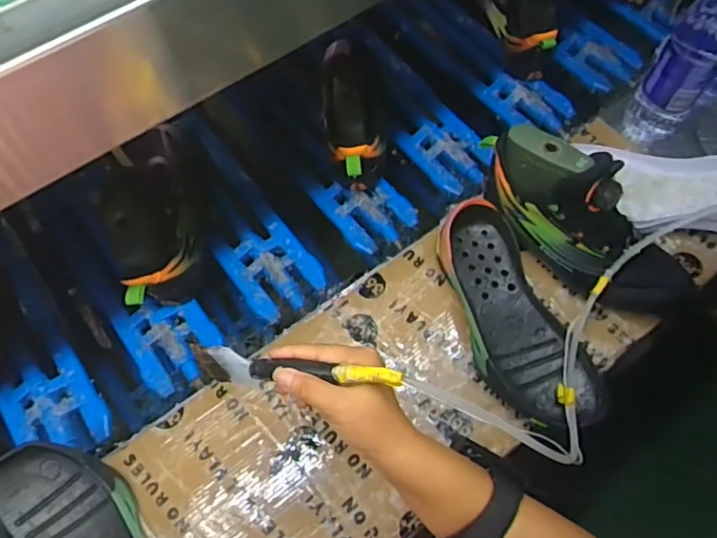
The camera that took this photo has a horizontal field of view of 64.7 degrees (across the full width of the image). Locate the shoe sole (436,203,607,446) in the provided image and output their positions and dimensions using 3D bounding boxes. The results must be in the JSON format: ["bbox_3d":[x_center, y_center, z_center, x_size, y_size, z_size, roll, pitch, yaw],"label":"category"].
[{"bbox_3d":[0.156,0.047,0.584,0.101,0.043,0.250,-20,67,-10],"label":"shoe sole"}]

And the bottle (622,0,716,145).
[{"bbox_3d":[0.359,-0.222,0.620,0.067,0.243,0.053,35,69,14],"label":"bottle"}]

